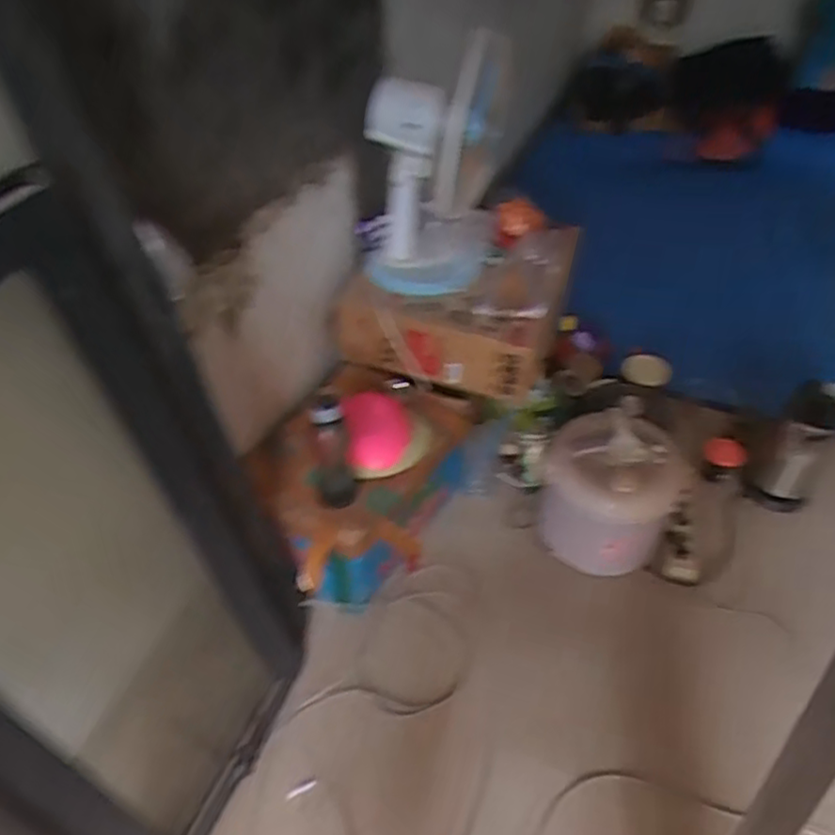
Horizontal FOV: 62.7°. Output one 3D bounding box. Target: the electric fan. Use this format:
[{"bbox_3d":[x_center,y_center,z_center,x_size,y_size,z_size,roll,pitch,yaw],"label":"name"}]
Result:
[{"bbox_3d":[0.029,-0.528,1.420,0.249,0.451,0.379,2,45,1],"label":"electric fan"}]

